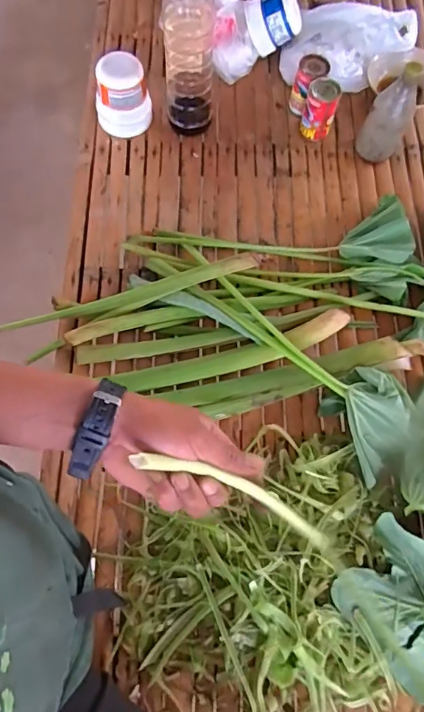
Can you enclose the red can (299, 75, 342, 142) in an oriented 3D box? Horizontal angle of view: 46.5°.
[{"bbox_3d":[0.186,-0.424,0.850,0.054,0.079,0.056,17,69,4],"label":"red can"}]

